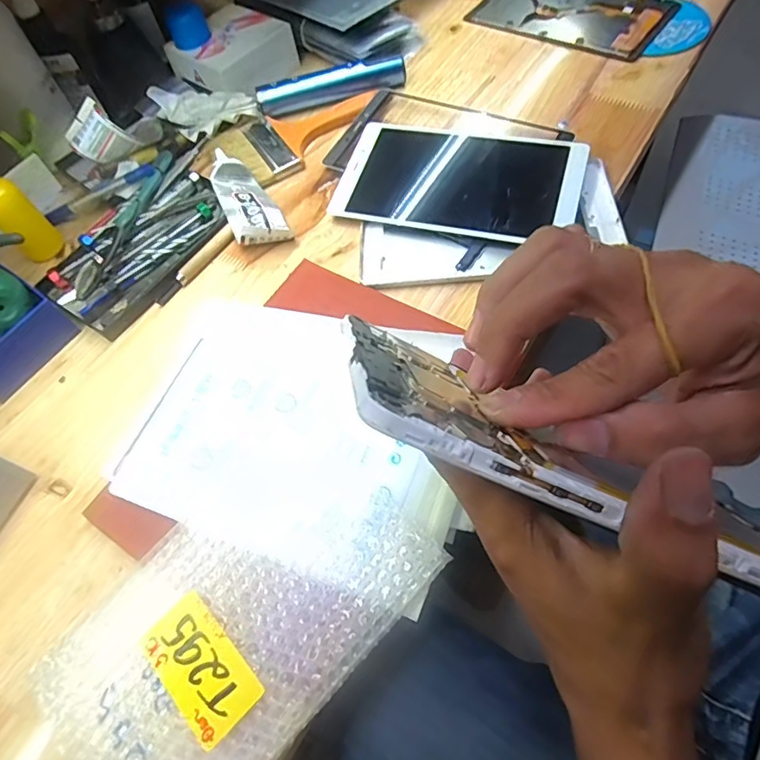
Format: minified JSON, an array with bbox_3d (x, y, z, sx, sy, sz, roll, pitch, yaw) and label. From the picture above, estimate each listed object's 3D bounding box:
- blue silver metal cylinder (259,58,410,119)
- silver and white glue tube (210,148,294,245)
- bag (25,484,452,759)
[{"bbox_3d":[-0.049,-0.307,0.532,0.150,0.026,0.031,-22,61,-3],"label":"blue silver metal cylinder"},{"bbox_3d":[-0.120,-0.165,0.465,0.046,0.021,0.110,-25,61,-5],"label":"silver and white glue tube"},{"bbox_3d":[-0.081,0.132,0.290,0.212,0.006,0.130,-44,65,-13],"label":"bag"}]

